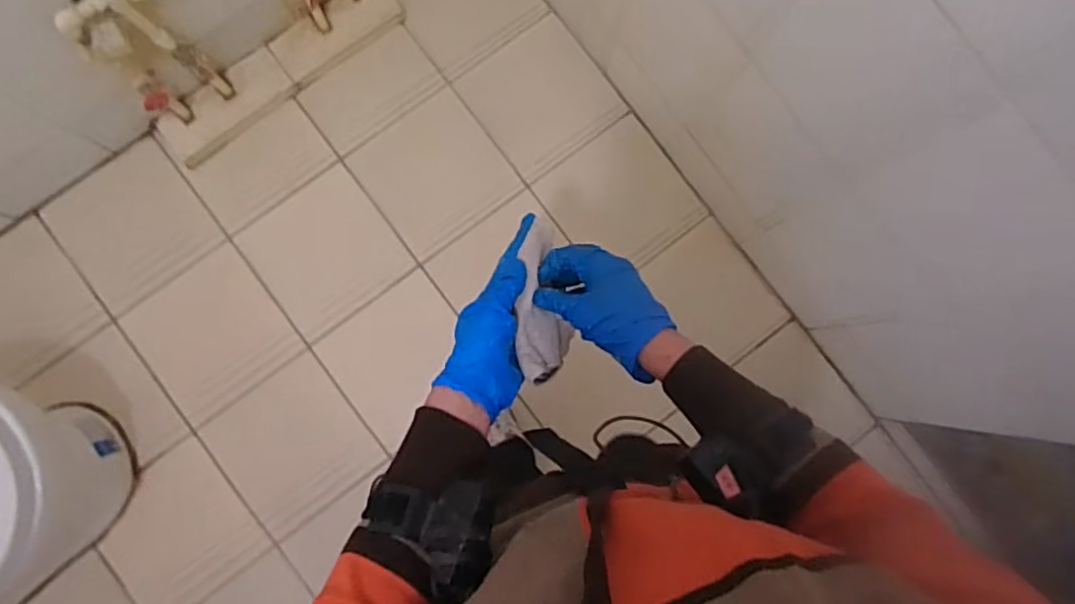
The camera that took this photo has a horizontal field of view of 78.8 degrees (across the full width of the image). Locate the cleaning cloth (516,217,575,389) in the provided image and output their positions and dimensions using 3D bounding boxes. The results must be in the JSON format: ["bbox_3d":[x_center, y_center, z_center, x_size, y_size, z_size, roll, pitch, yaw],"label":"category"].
[{"bbox_3d":[0.009,-0.002,0.609,0.050,0.073,0.147,-1,90,-3],"label":"cleaning cloth"}]

